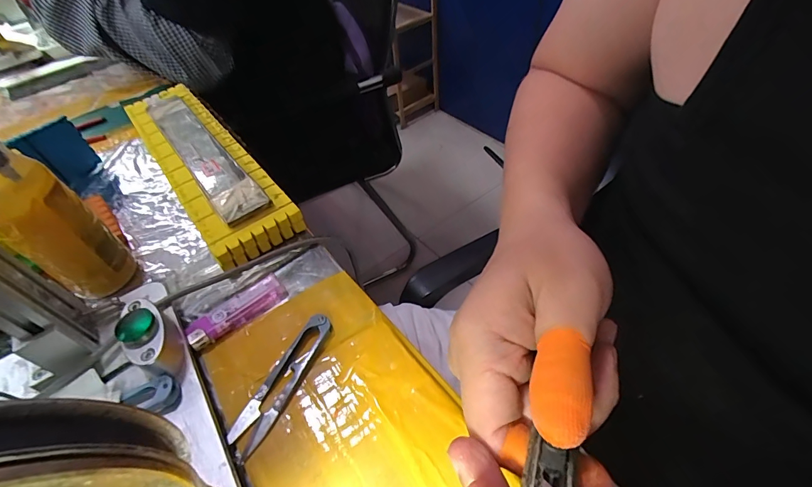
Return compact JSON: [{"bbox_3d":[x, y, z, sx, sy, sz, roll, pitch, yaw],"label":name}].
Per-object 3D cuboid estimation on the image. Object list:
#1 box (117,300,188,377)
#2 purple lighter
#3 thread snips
[{"bbox_3d":[-0.172,0.064,0.269,0.055,0.035,0.027,33,59,30],"label":"box"},{"bbox_3d":[-0.132,0.052,0.310,0.076,0.013,0.019,-37,55,-24],"label":"purple lighter"},{"bbox_3d":[-0.082,0.091,0.269,0.022,0.006,0.097,19,53,21],"label":"thread snips"}]

